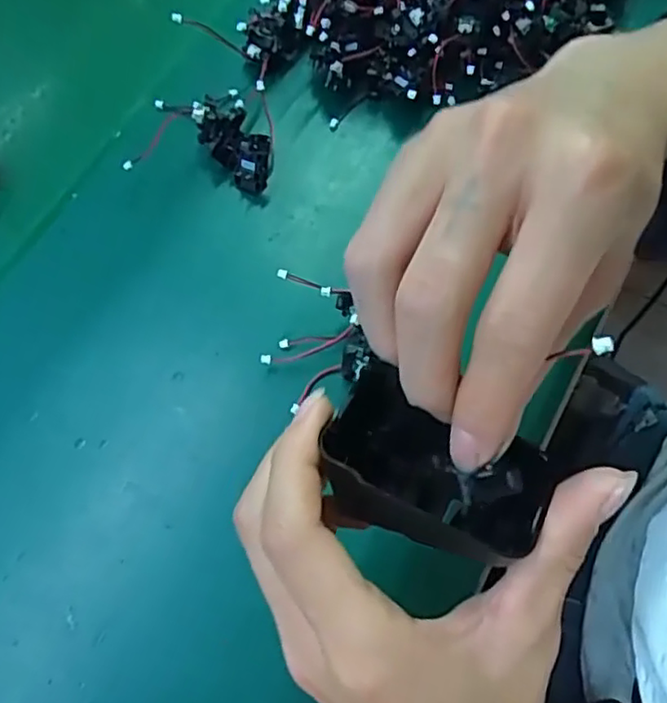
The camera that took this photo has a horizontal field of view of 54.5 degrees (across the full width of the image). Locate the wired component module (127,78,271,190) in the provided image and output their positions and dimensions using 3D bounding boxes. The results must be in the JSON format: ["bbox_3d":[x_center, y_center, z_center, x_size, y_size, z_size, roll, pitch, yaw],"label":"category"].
[{"bbox_3d":[-0.074,-0.128,0.380,0.082,0.034,0.060,7,67,4],"label":"wired component module"}]

